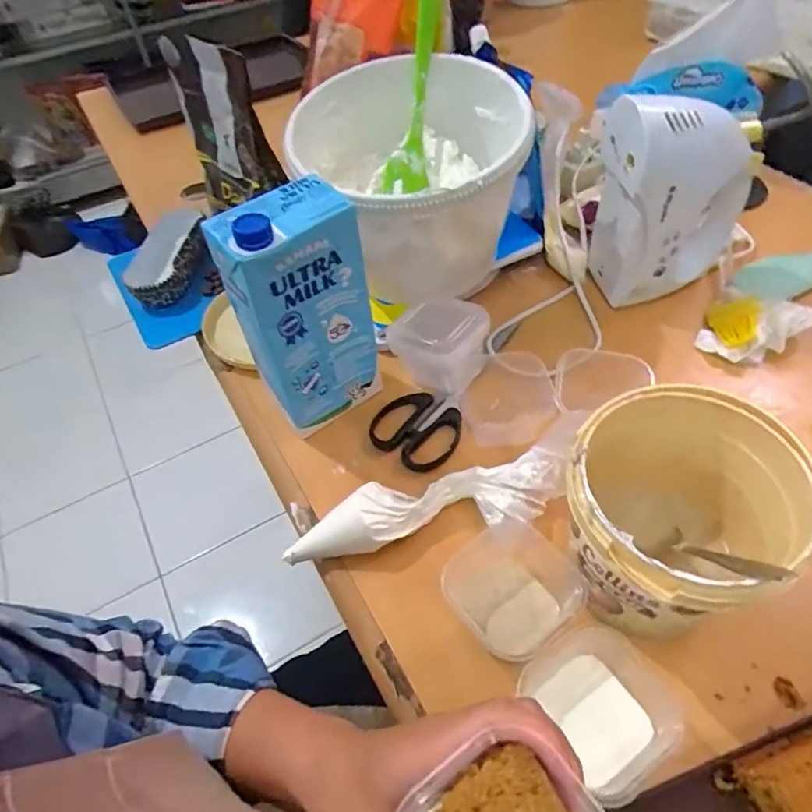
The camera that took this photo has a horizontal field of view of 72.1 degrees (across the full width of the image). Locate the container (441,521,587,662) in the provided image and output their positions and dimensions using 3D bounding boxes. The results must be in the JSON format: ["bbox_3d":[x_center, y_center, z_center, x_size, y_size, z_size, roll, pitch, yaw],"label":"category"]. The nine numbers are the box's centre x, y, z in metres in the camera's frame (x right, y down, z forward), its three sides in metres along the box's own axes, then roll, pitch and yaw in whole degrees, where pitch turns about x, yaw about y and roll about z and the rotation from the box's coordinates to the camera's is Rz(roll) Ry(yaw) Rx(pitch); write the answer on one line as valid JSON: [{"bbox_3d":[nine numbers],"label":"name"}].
[{"bbox_3d":[0.078,0.125,0.390,0.086,0.043,0.083,-31,54,-19],"label":"container"}]

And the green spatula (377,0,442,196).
[{"bbox_3d":[0.011,-0.318,0.516,0.041,0.038,0.239,9,93,12],"label":"green spatula"}]

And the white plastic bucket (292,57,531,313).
[{"bbox_3d":[0.015,-0.201,0.525,0.175,0.159,0.199,-20,51,-11],"label":"white plastic bucket"}]

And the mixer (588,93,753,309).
[{"bbox_3d":[0.244,-0.196,0.528,0.128,0.183,0.096,-24,52,-15],"label":"mixer"}]

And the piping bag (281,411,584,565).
[{"bbox_3d":[0.026,0.072,0.428,0.238,0.036,0.052,-16,51,-8],"label":"piping bag"}]

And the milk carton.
[{"bbox_3d":[-0.083,-0.069,0.445,0.100,0.193,0.056,-36,56,-22],"label":"milk carton"}]

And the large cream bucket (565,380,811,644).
[{"bbox_3d":[0.168,0.068,0.354,0.125,0.110,0.138,18,54,19],"label":"large cream bucket"}]

